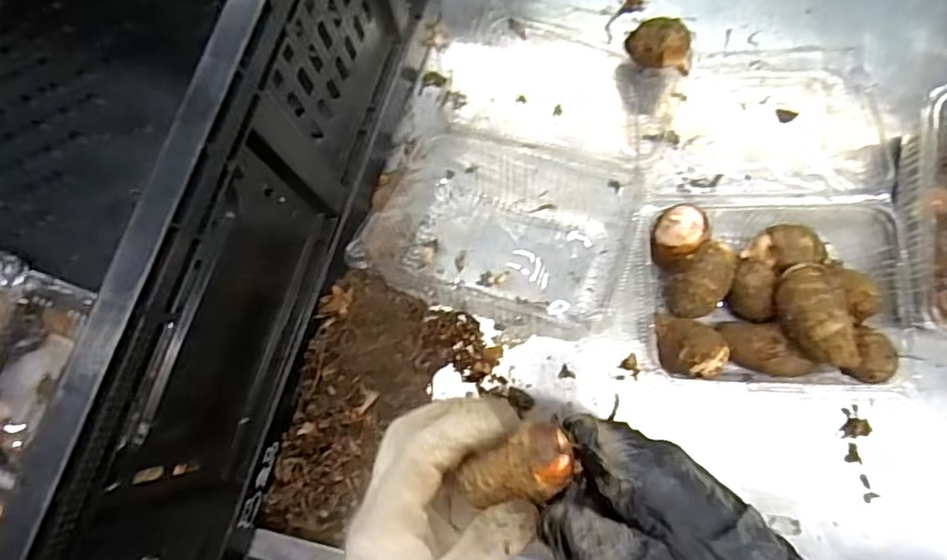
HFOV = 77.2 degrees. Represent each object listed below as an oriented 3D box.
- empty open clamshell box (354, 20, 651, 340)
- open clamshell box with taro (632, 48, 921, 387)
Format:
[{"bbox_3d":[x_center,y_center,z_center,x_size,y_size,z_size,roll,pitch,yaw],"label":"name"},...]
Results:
[{"bbox_3d":[0.031,-0.091,0.445,0.191,0.045,0.235,15,83,5],"label":"empty open clamshell box"},{"bbox_3d":[0.206,-0.056,0.420,0.175,0.073,0.249,3,82,3],"label":"open clamshell box with taro"}]

